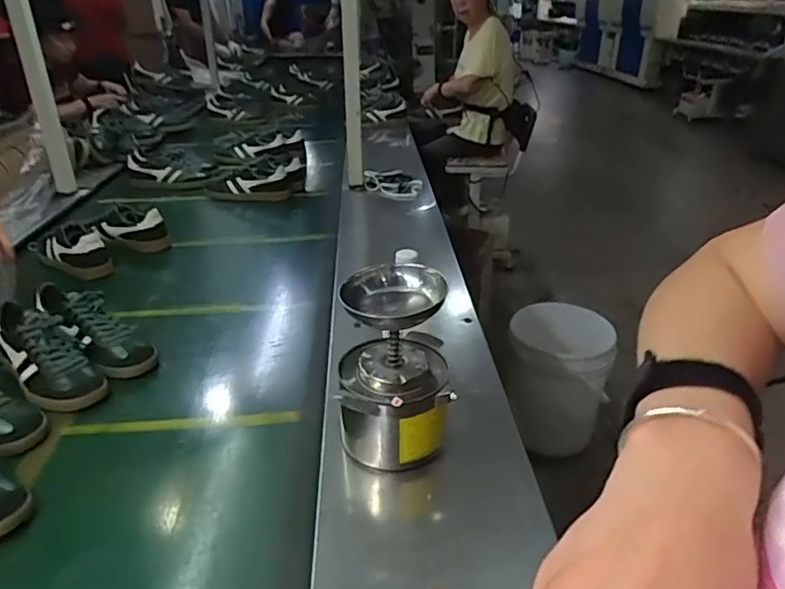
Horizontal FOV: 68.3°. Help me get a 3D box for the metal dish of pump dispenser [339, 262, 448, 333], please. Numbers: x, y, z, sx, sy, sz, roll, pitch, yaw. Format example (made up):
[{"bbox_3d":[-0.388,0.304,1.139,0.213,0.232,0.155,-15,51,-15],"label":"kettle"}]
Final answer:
[{"bbox_3d":[0.000,0.004,0.681,0.112,0.044,0.119,-1,28,1],"label":"metal dish of pump dispenser"}]

